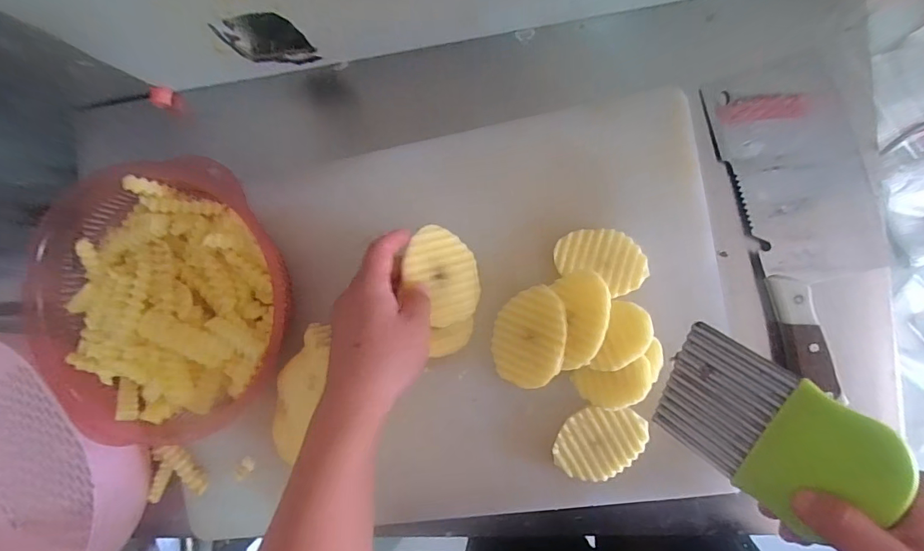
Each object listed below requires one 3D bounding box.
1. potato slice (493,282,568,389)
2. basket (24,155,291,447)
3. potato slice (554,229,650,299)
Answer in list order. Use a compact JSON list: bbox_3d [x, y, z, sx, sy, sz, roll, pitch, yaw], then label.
[{"bbox_3d":[0.059,0.053,0.379,0.065,0.005,0.086,17,93,31],"label":"potato slice"},{"bbox_3d":[-0.280,0.025,0.409,0.253,0.079,0.248,-7,91,8],"label":"basket"},{"bbox_3d":[0.124,-0.015,0.381,0.078,0.004,0.052,26,91,11],"label":"potato slice"}]

